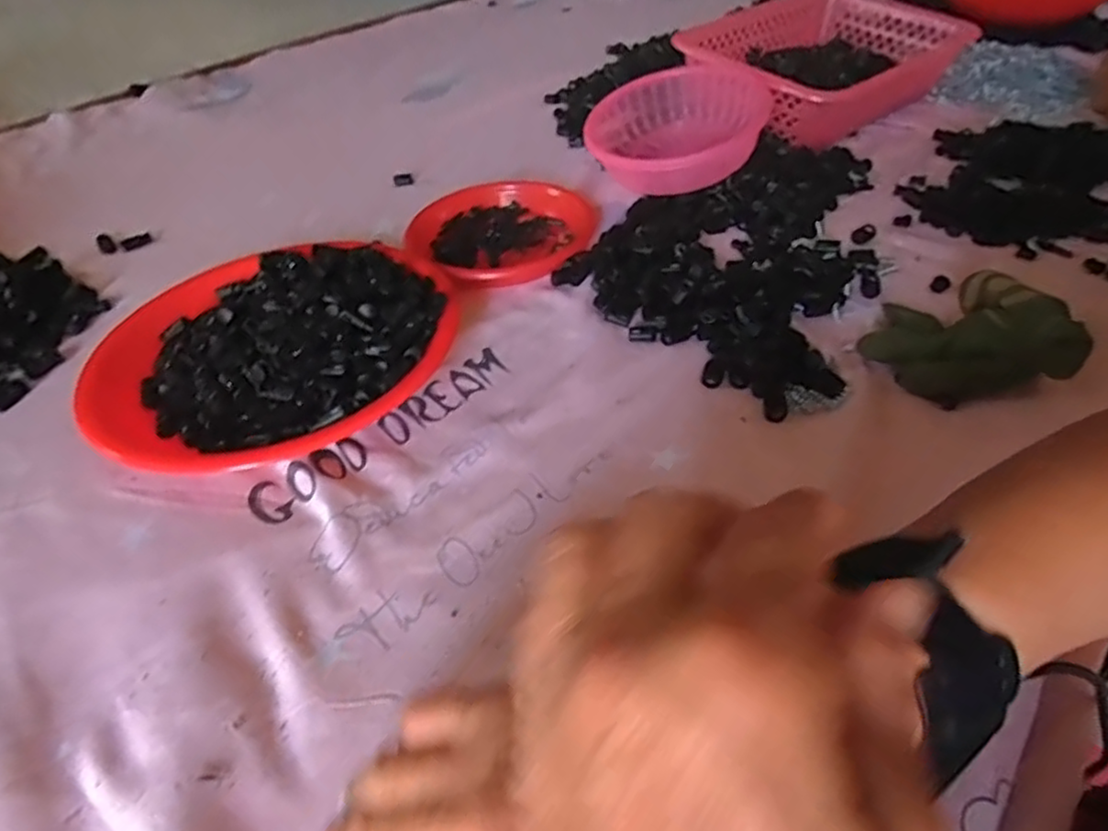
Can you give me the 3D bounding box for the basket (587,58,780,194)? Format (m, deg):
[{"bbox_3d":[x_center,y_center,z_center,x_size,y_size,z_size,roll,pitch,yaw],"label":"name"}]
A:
[{"bbox_3d":[0.118,-0.280,0.660,0.172,0.073,0.150,11,48,15],"label":"basket"}]

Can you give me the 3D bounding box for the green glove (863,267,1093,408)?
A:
[{"bbox_3d":[0.277,-0.058,0.438,0.118,0.059,0.100,28,54,27],"label":"green glove"}]

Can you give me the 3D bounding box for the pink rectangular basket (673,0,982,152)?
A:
[{"bbox_3d":[0.298,-0.411,0.778,0.318,0.076,0.236,-34,53,-26],"label":"pink rectangular basket"}]

